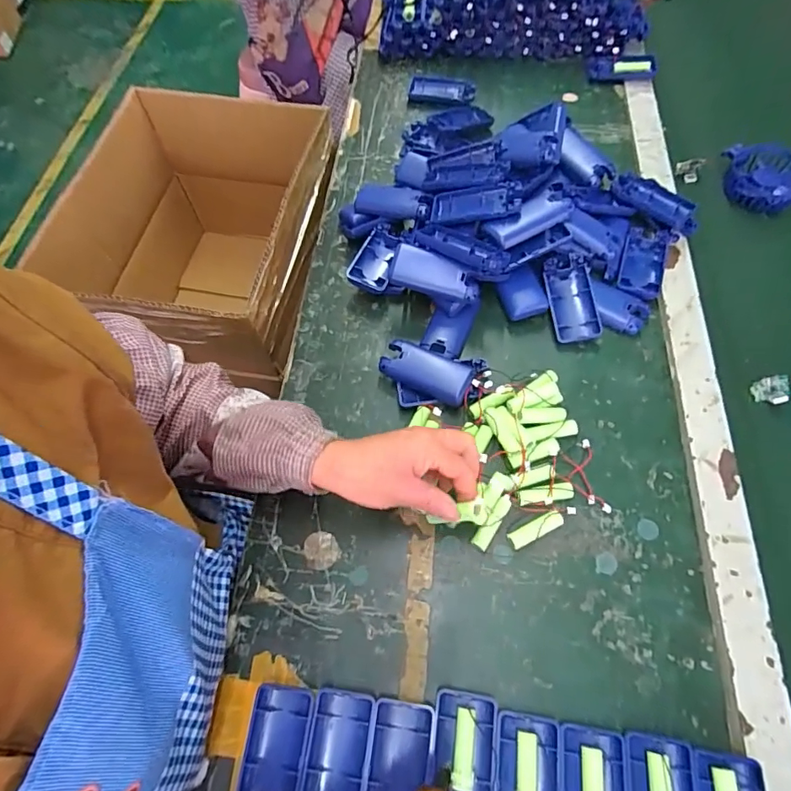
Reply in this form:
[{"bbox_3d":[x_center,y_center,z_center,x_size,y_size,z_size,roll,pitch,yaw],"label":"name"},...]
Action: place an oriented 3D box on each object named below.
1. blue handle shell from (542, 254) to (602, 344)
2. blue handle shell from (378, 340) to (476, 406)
[{"bbox_3d":[0.187,-0.105,0.513,0.048,0.014,0.096,-7,80,0],"label":"blue handle shell"},{"bbox_3d":[0.030,-0.023,0.488,0.091,0.017,0.045,21,66,13],"label":"blue handle shell"}]

